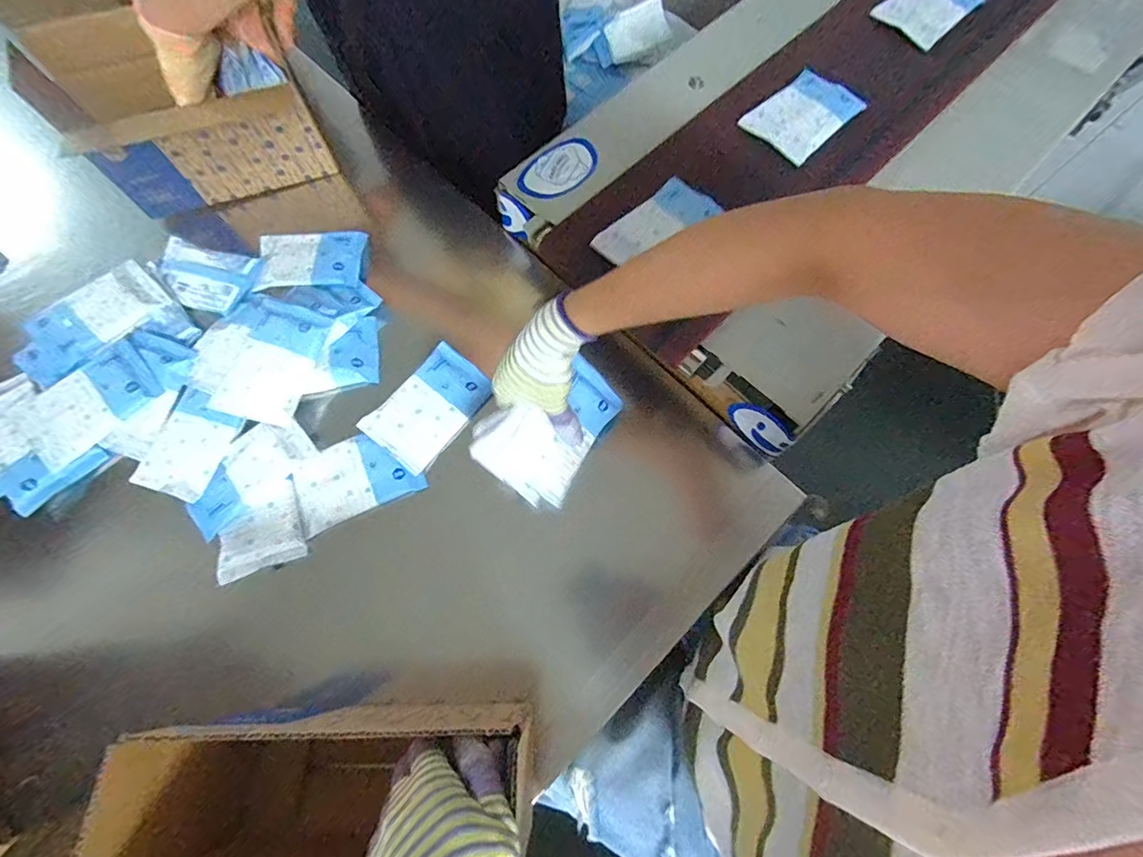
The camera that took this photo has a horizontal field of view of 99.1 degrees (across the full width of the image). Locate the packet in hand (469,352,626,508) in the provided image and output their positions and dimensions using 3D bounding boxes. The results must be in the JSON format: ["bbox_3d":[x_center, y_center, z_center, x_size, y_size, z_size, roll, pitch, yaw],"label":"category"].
[{"bbox_3d":[-0.017,0.000,0.480,0.098,0.025,0.140,43,77,-27],"label":"packet in hand"}]

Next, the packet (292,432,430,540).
[{"bbox_3d":[-0.225,0.050,0.506,0.121,0.017,0.077,-24,73,-6],"label":"packet"}]

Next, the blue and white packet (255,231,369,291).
[{"bbox_3d":[-0.318,-0.206,0.590,0.123,0.009,0.085,-5,72,-1],"label":"blue and white packet"}]

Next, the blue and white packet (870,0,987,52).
[{"bbox_3d":[0.461,-0.541,0.624,0.122,0.022,0.084,-36,75,-10],"label":"blue and white packet"}]

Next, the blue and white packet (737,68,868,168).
[{"bbox_3d":[0.267,-0.361,0.558,0.122,0.009,0.084,-41,76,-11],"label":"blue and white packet"}]

